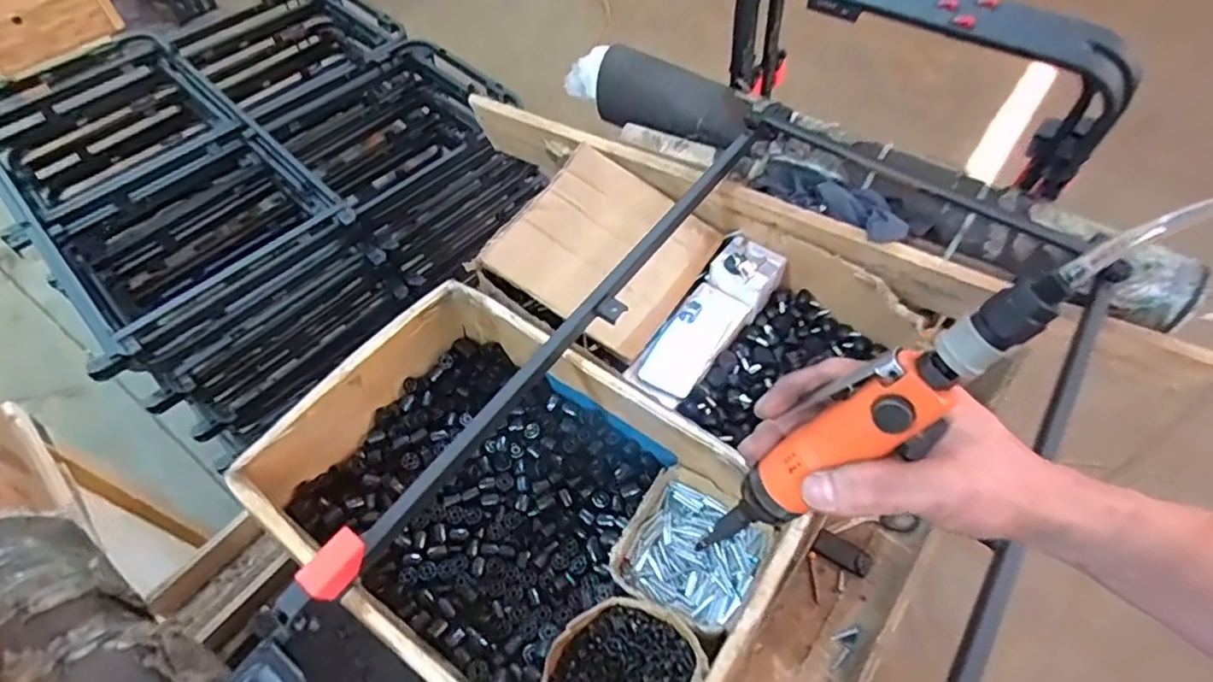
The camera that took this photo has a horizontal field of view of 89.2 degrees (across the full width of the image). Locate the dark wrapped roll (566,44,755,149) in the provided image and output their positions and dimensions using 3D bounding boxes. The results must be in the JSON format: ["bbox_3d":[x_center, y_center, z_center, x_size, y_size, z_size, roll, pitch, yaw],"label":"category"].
[{"bbox_3d":[0.080,-0.422,1.060,0.397,0.099,0.092,35,64,23],"label":"dark wrapped roll"}]

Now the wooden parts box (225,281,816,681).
[{"bbox_3d":[-0.086,0.196,0.694,0.527,0.166,0.355,30,62,20],"label":"wooden parts box"}]

